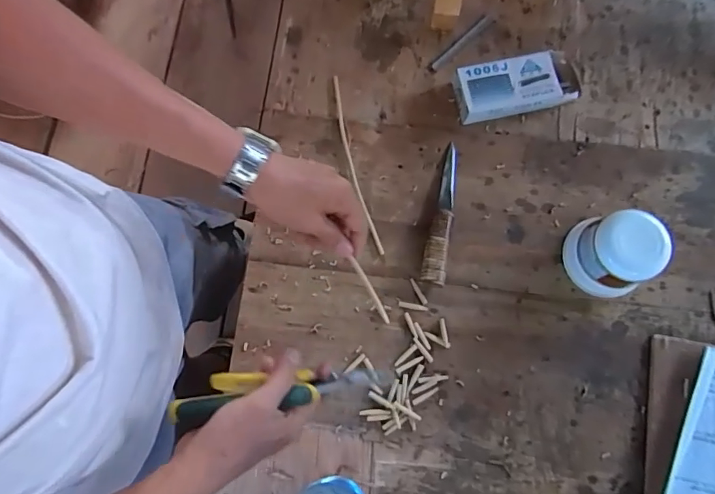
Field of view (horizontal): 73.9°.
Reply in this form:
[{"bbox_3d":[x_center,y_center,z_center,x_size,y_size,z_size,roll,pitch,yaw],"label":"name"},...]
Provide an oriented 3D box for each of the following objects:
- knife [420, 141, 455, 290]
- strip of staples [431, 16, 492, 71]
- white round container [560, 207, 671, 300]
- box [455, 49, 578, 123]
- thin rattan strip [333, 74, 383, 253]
[{"bbox_3d":[0.102,-0.042,0.572,0.028,0.022,0.179,10,77,3],"label":"knife"},{"bbox_3d":[0.139,-0.271,0.629,0.110,0.004,0.012,-44,80,-9],"label":"strip of staples"},{"bbox_3d":[0.284,0.007,0.526,0.075,0.080,0.082,0,77,0],"label":"white round container"},{"bbox_3d":[0.204,-0.202,0.599,0.155,0.037,0.066,-12,77,-2],"label":"box"},{"bbox_3d":[-0.005,-0.104,0.591,0.014,0.012,0.235,-14,77,-3],"label":"thin rattan strip"}]

